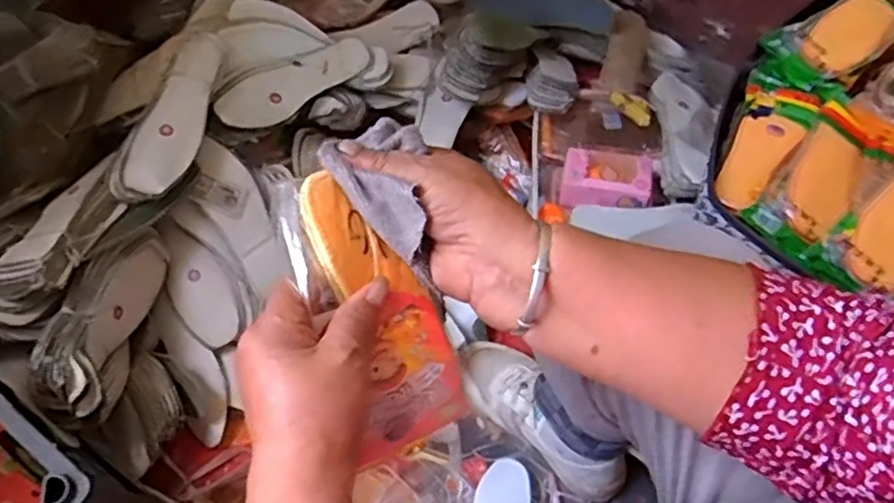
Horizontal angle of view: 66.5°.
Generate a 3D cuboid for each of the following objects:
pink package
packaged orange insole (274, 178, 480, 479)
[{"bbox_3d":[0.204,-0.093,0.879,0.111,0.047,0.078,10,64,4],"label":"pink package"},{"bbox_3d":[-0.039,0.029,0.366,0.068,0.013,0.152,-22,93,-29],"label":"packaged orange insole"}]

